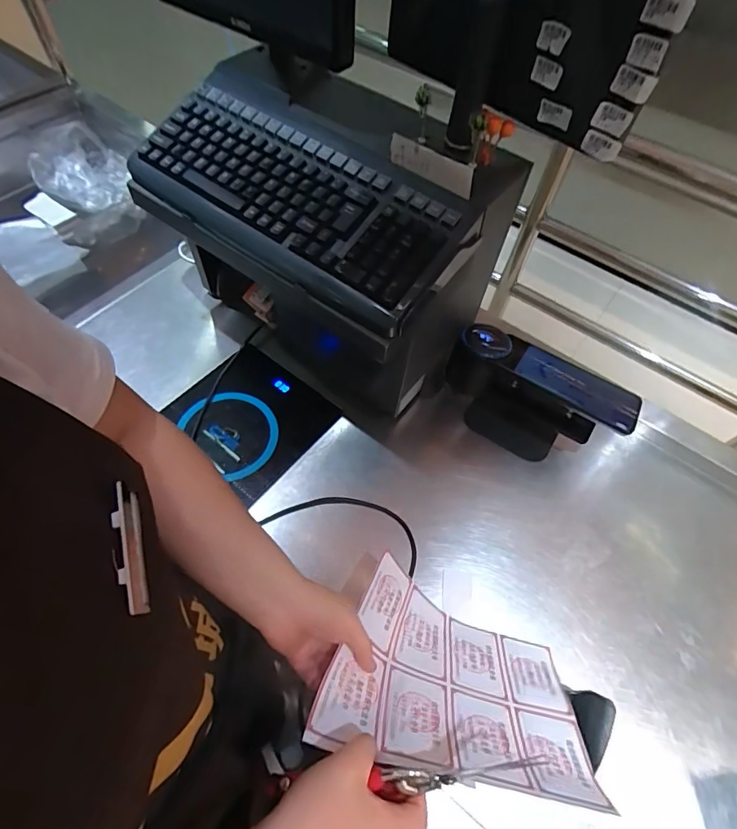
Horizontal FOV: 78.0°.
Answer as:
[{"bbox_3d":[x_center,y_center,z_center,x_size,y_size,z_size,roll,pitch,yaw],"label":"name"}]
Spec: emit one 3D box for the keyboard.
[{"bbox_3d":[-0.084,-0.246,0.506,0.405,0.046,0.199,35,89,17],"label":"keyboard"}]

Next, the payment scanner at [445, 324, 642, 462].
[{"bbox_3d":[0.224,-0.021,0.629,0.234,0.119,0.098,34,63,16],"label":"payment scanner"}]

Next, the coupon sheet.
[{"bbox_3d":[0.083,0.236,0.422,0.228,0.051,0.185,17,16,4],"label":"coupon sheet"}]

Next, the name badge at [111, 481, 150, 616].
[{"bbox_3d":[-0.129,0.072,0.246,0.008,0.019,0.069,-12,77,-10],"label":"name badge"}]

